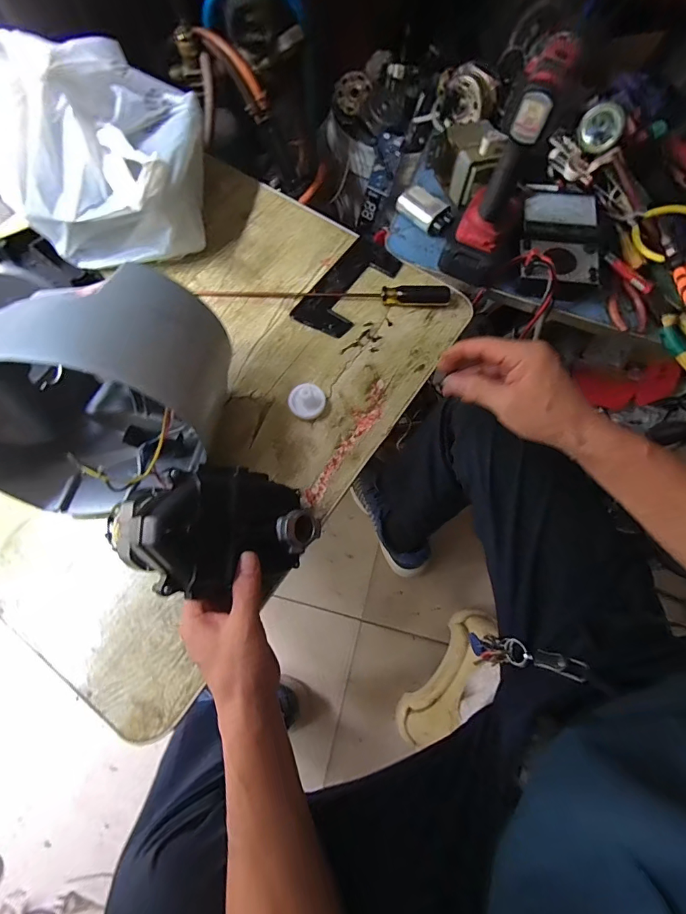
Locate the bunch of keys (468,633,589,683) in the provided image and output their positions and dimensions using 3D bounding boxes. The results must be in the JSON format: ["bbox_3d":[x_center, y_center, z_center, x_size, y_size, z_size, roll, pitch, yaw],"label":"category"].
[{"bbox_3d":[0.213,0.244,0.498,0.025,0.160,0.037,17,68,-24],"label":"bunch of keys"}]

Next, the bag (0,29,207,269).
[{"bbox_3d":[-0.333,-0.375,0.500,0.278,0.233,0.236,-3,71,-3],"label":"bag"}]

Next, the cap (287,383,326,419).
[{"bbox_3d":[-0.045,-0.069,0.507,0.044,0.033,0.039,17,71,3],"label":"cap"}]

